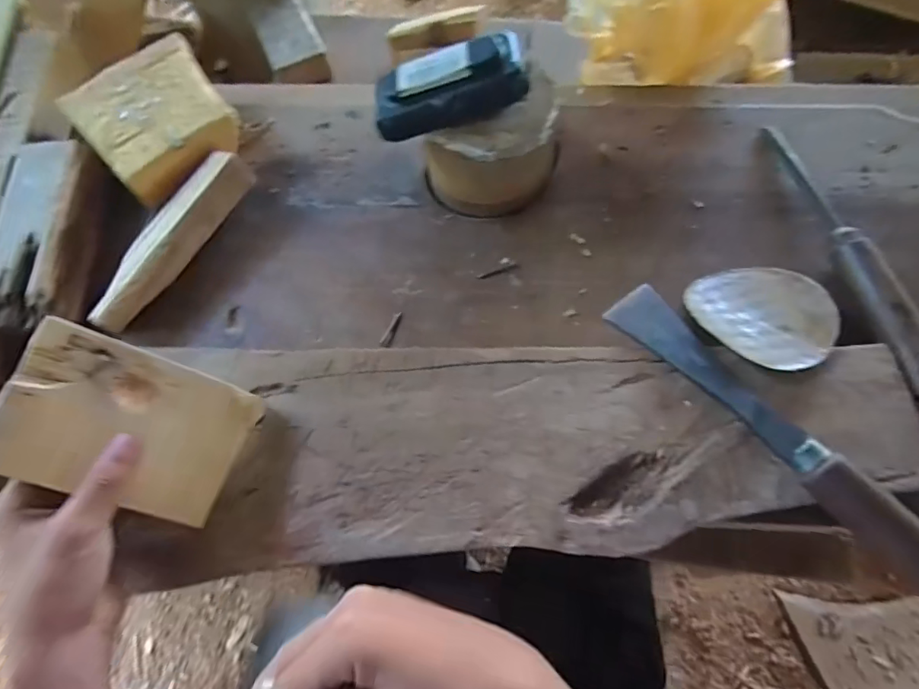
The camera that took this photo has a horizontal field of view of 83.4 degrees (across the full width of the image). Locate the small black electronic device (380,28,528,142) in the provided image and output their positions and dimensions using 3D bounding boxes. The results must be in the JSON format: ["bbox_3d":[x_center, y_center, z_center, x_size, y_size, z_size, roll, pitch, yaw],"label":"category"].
[{"bbox_3d":[-0.007,-0.175,0.350,0.103,0.027,0.039,-15,71,11],"label":"small black electronic device"}]

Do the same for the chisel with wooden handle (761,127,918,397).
[{"bbox_3d":[0.278,-0.074,0.367,0.022,0.033,0.226,-9,71,-1],"label":"chisel with wooden handle"}]

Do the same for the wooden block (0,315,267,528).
[{"bbox_3d":[-0.185,0.045,0.292,0.122,0.012,0.083,27,60,-23],"label":"wooden block"}]

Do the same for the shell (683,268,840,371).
[{"bbox_3d":[0.205,-0.023,0.352,0.090,0.011,0.081,24,60,29],"label":"shell"}]

